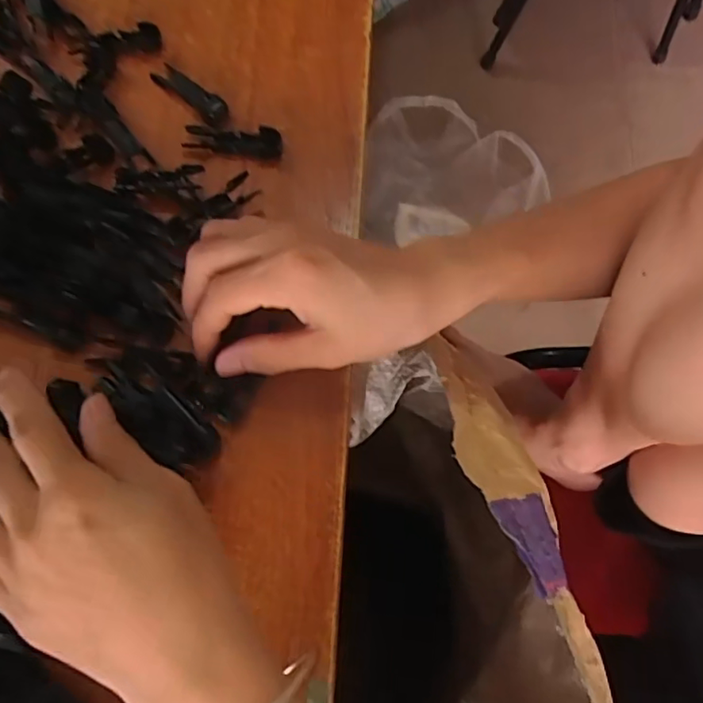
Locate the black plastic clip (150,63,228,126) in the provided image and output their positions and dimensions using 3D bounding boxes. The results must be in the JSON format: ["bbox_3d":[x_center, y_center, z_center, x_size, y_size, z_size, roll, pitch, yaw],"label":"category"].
[{"bbox_3d":[-0.096,-0.156,0.344,0.056,0.008,0.015,40,76,12],"label":"black plastic clip"}]

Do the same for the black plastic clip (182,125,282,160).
[{"bbox_3d":[-0.069,-0.122,0.332,0.055,0.010,0.016,5,72,1],"label":"black plastic clip"}]

